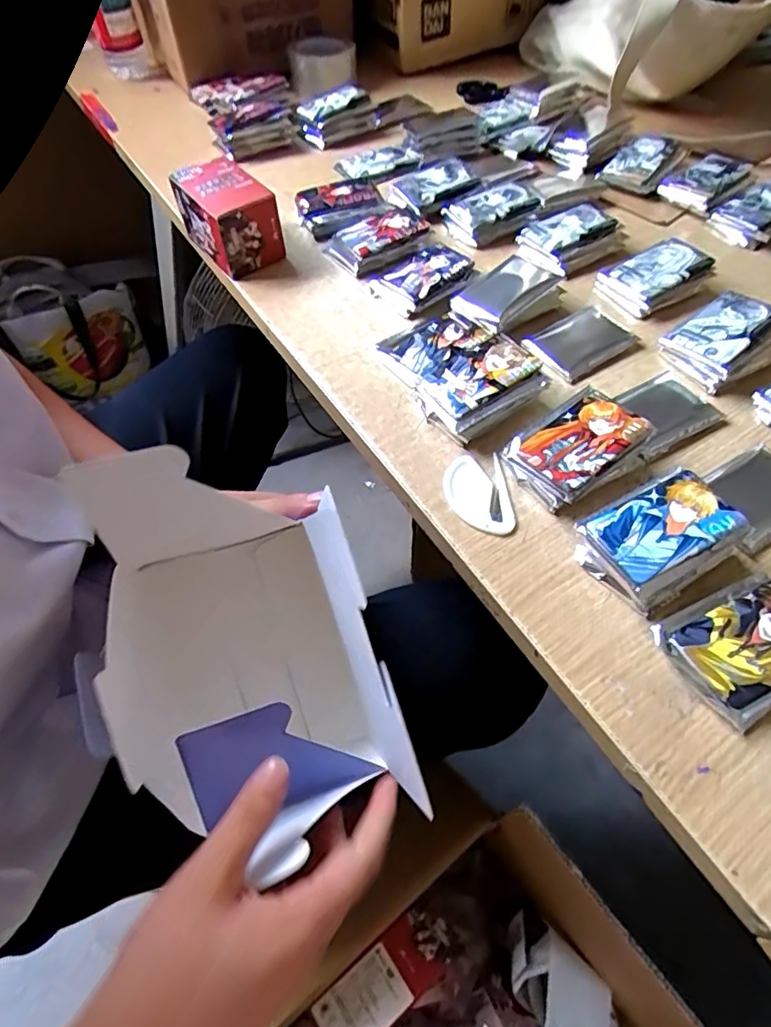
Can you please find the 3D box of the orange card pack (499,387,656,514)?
[{"bbox_3d":[0.142,-0.051,0.410,0.088,0.041,0.067,-33,65,-17],"label":"orange card pack"}]

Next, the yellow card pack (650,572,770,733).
[{"bbox_3d":[0.225,0.080,0.340,0.088,0.024,0.070,-29,63,-15],"label":"yellow card pack"}]

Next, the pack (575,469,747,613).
[{"bbox_3d":[0.183,0.016,0.369,0.086,0.040,0.068,-30,63,-15],"label":"pack"}]

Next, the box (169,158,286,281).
[{"bbox_3d":[-0.154,-0.289,0.536,0.062,0.067,0.089,-36,65,-18],"label":"box"}]

